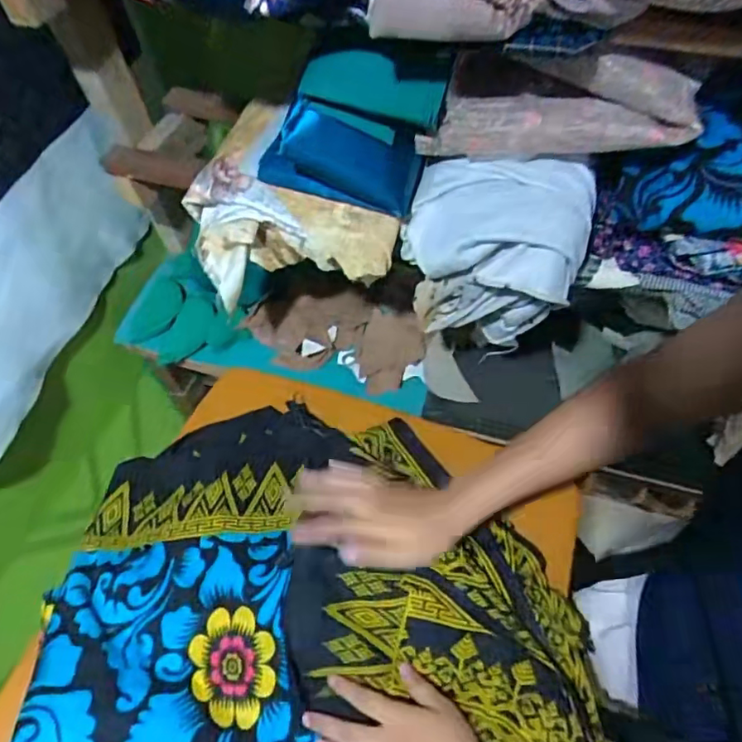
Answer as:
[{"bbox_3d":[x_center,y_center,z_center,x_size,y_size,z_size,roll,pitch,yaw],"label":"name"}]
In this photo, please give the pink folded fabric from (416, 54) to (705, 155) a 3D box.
[{"bbox_3d":[0.158,-0.236,0.492,0.243,0.092,0.049,2,56,20],"label":"pink folded fabric"}]

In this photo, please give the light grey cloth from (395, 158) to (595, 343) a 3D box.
[{"bbox_3d":[0.127,-0.118,0.587,0.183,0.174,0.124,10,58,11],"label":"light grey cloth"}]

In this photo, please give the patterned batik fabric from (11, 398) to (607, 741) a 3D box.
[{"bbox_3d":[-0.056,0.195,0.533,0.473,0.095,0.404,-10,57,-2],"label":"patterned batik fabric"}]

